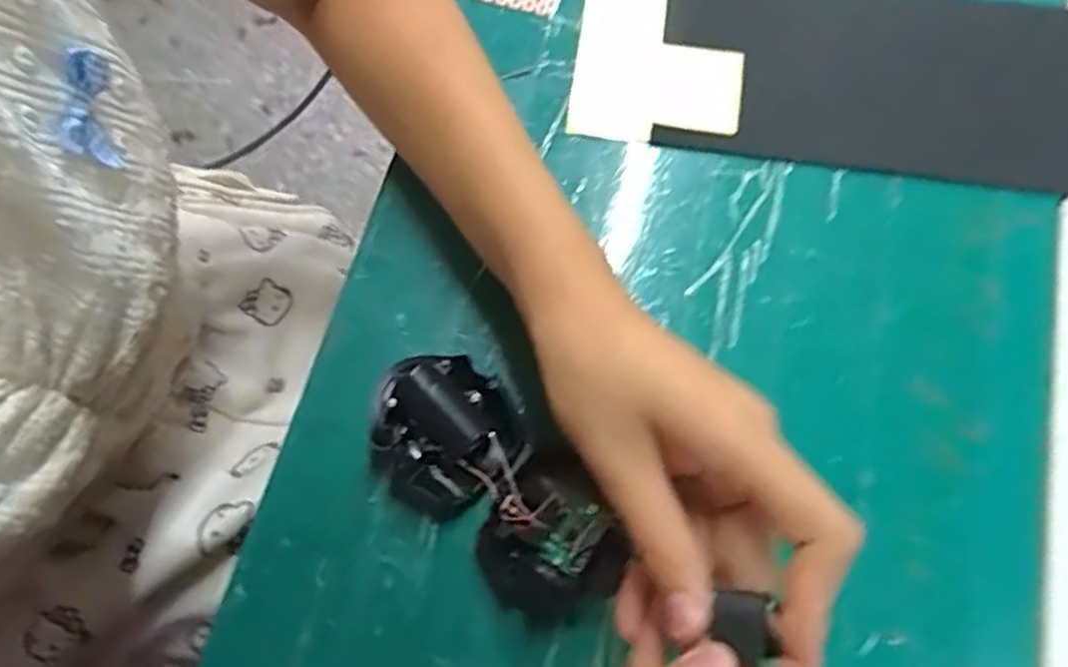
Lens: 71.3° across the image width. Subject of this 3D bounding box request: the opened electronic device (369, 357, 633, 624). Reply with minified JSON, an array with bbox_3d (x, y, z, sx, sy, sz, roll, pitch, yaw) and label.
[{"bbox_3d":[-0.017,0.058,0.290,0.115,0.022,0.056,41,75,13],"label":"opened electronic device"}]

